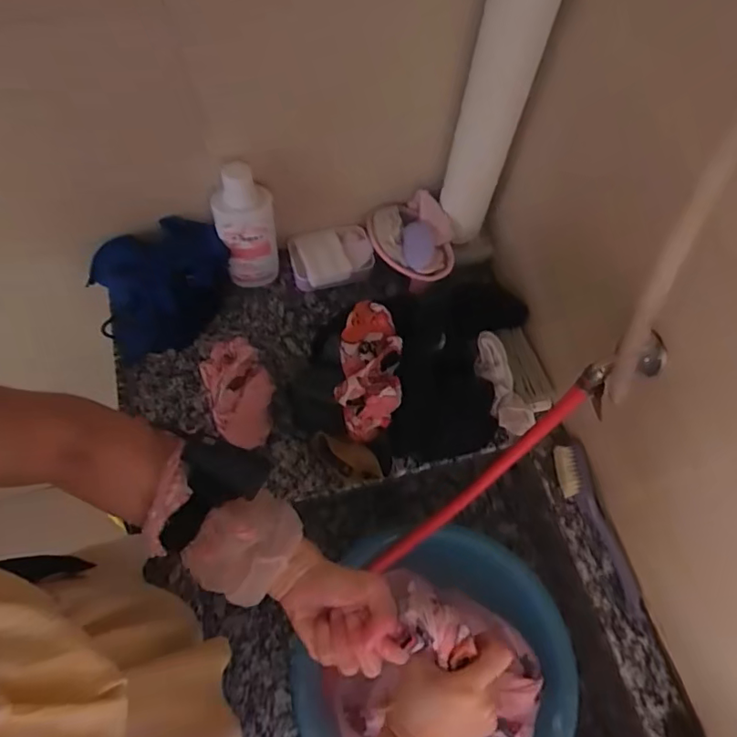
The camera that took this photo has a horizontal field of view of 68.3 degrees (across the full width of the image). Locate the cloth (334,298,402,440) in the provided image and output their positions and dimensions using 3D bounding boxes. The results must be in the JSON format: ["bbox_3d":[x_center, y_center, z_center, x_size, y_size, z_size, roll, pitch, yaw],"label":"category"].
[{"bbox_3d":[0.001,0.002,0.692,0.076,0.057,0.170,2,80,-2],"label":"cloth"}]

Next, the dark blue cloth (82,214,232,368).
[{"bbox_3d":[-0.294,-0.112,0.782,0.190,0.171,0.042,-14,23,-8],"label":"dark blue cloth"}]

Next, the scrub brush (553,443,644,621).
[{"bbox_3d":[0.295,0.208,0.706,0.046,0.036,0.221,-11,65,-8],"label":"scrub brush"}]

